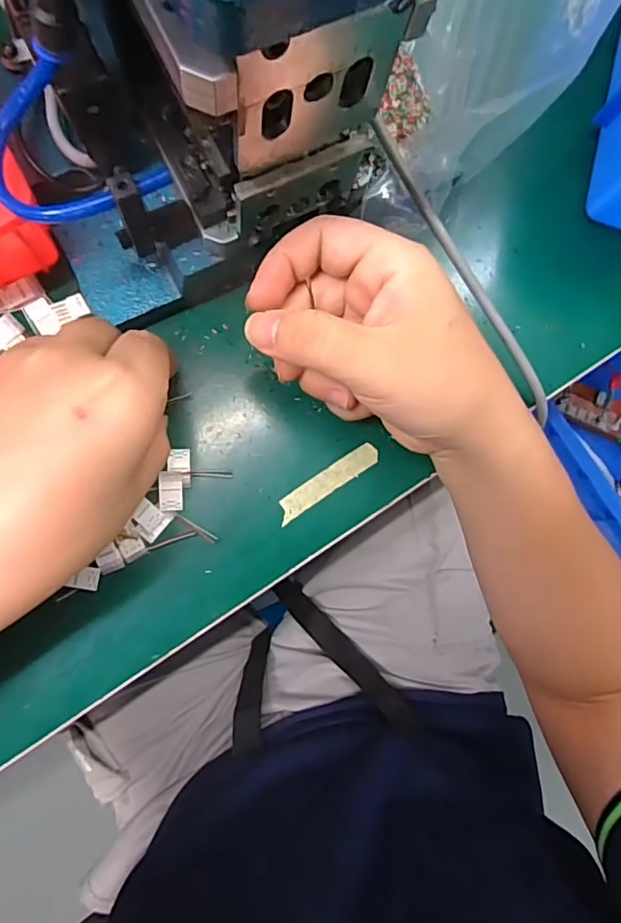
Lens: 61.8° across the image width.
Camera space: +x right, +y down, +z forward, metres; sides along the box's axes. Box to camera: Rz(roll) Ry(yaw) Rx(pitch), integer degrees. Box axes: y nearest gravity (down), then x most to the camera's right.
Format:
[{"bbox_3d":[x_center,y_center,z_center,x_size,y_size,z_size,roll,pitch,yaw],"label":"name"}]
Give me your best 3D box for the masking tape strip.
[{"bbox_3d":[0.010,0.011,0.283,0.062,0.004,0.013,-34,86,-8],"label":"masking tape strip"}]

